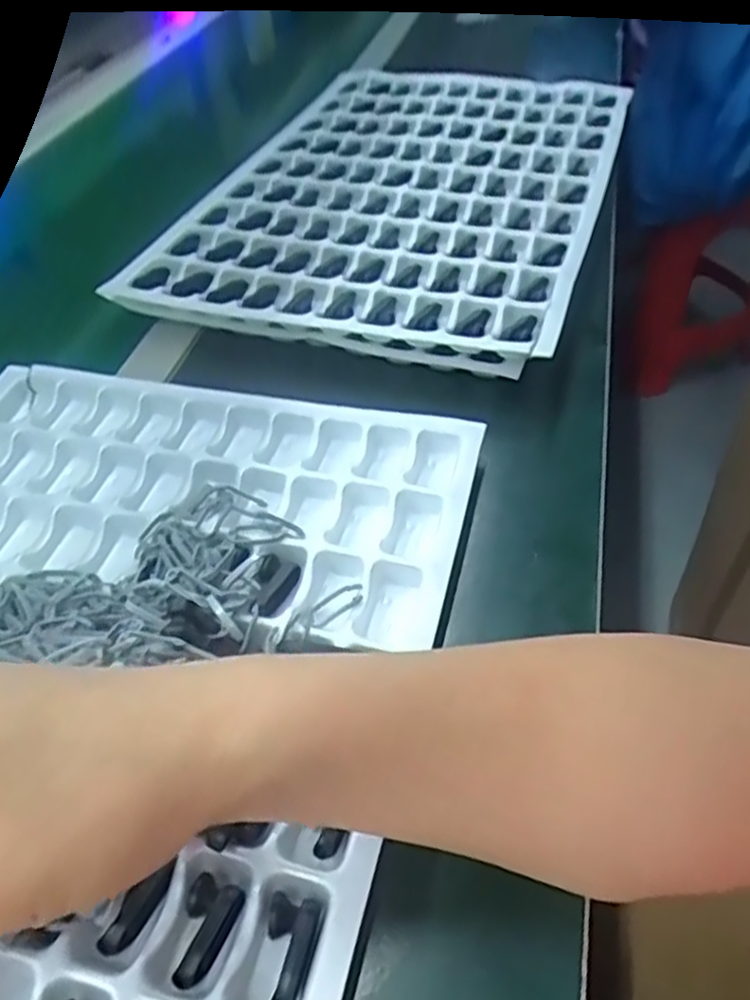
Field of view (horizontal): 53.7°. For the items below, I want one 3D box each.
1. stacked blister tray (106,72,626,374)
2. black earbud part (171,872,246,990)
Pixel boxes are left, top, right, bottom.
[{"bbox_3d":[0.031,-0.280,0.658,0.336,0.034,0.475,12,49,16],"label":"stacked blister tray"},{"bbox_3d":[-0.064,0.158,0.272,0.019,0.011,0.035,17,51,21],"label":"black earbud part"}]

